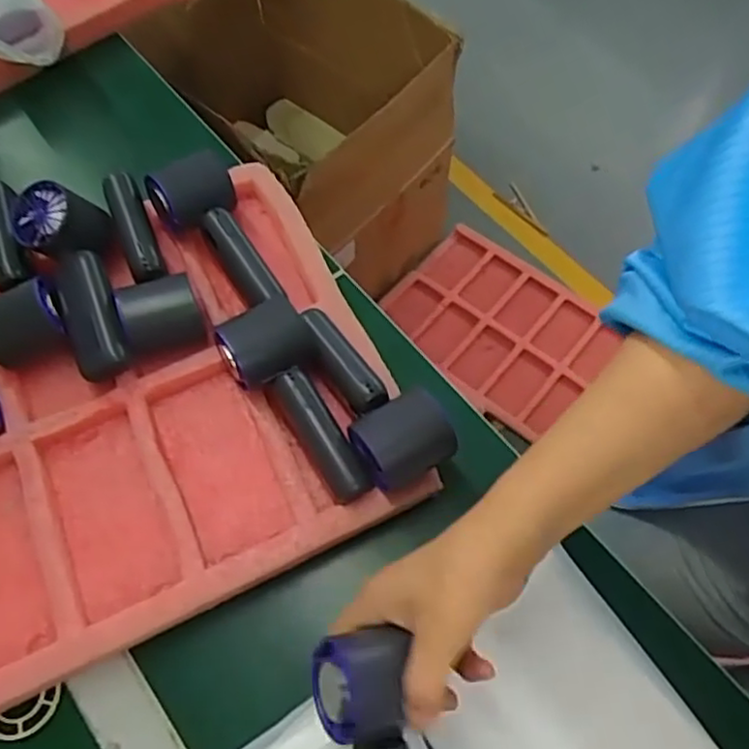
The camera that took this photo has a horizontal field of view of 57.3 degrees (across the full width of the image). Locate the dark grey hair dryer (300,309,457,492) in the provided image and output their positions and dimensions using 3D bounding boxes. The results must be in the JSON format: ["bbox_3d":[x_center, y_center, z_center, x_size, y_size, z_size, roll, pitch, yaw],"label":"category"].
[{"bbox_3d":[-0.009,0.011,0.480,0.057,0.045,0.147,-33,67,-15],"label":"dark grey hair dryer"}]

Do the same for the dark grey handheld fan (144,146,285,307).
[{"bbox_3d":[-0.121,-0.113,0.549,0.064,0.046,0.143,-34,83,-15],"label":"dark grey handheld fan"}]

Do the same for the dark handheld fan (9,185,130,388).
[{"bbox_3d":[-0.227,-0.071,0.523,0.064,0.045,0.157,-20,80,-9],"label":"dark handheld fan"}]

